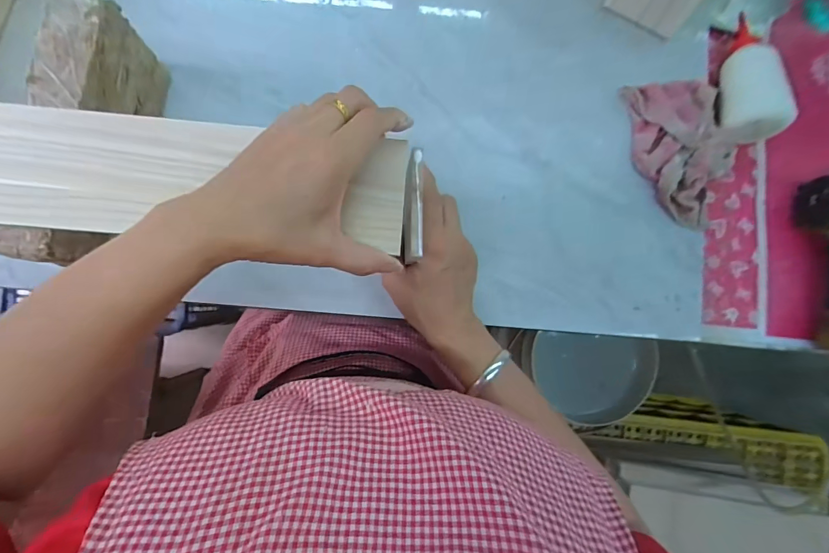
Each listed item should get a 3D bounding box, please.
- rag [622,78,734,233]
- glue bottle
[{"bbox_3d":[0.306,-0.143,0.429,0.115,0.027,0.164,-18,88,-7],"label":"rag"},{"bbox_3d":[0.391,-0.231,0.449,0.060,0.060,0.164,13,68,-5],"label":"glue bottle"}]

